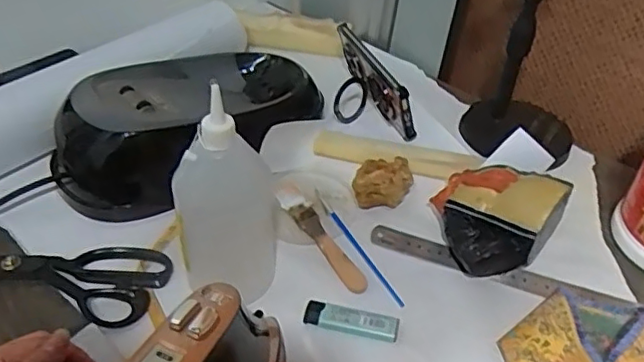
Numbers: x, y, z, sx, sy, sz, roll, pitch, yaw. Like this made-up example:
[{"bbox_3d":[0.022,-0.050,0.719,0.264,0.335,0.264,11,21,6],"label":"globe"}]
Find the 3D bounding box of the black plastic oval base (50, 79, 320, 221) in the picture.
[{"bbox_3d":[-0.128,-0.066,0.610,0.287,0.090,0.129,-25,49,-26],"label":"black plastic oval base"}]

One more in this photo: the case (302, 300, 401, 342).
[{"bbox_3d":[0.025,0.116,0.496,0.076,0.010,0.019,10,43,8],"label":"case"}]

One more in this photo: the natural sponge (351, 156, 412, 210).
[{"bbox_3d":[0.060,0.004,0.599,0.058,0.048,0.049,6,43,4],"label":"natural sponge"}]

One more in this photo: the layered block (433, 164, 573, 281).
[{"bbox_3d":[0.154,0.031,0.547,0.111,0.072,0.105,21,46,18],"label":"layered block"}]

